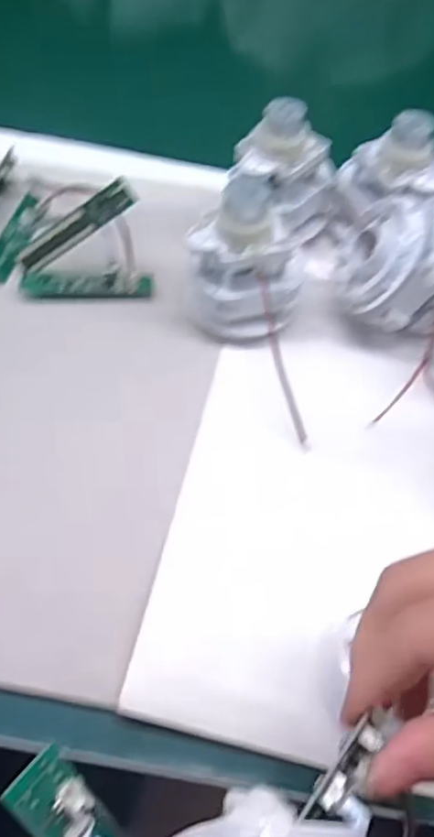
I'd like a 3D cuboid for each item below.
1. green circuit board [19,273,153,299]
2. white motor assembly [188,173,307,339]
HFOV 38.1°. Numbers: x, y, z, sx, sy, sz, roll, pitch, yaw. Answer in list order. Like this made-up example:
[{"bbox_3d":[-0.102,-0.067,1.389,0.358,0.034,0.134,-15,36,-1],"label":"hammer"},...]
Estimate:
[{"bbox_3d":[-0.083,-0.085,0.401,0.081,0.009,0.018,0,57,-3],"label":"green circuit board"},{"bbox_3d":[0.019,-0.091,0.363,0.064,0.080,0.066,26,59,14],"label":"white motor assembly"}]

